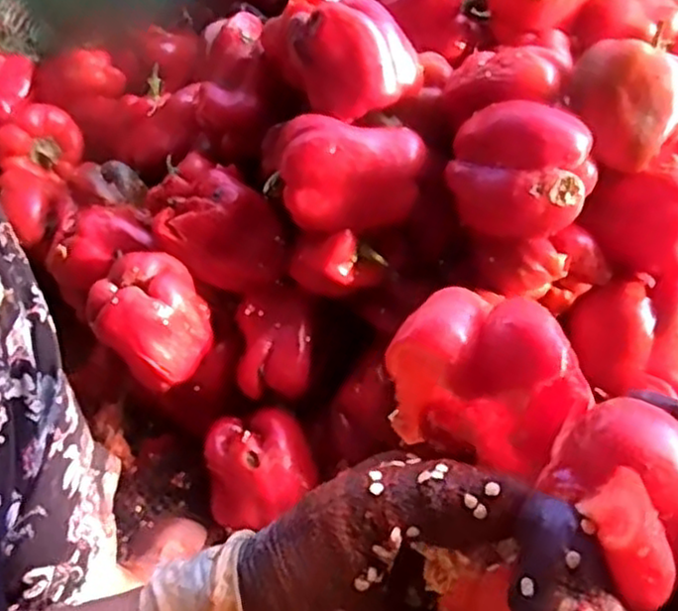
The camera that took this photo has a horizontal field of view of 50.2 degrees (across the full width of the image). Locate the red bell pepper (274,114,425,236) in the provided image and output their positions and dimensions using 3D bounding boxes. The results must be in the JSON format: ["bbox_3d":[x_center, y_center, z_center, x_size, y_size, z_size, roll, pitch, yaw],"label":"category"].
[{"bbox_3d":[0.008,-0.101,0.556,0.110,0.069,0.066,3,60,3],"label":"red bell pepper"}]

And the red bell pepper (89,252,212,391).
[{"bbox_3d":[-0.159,0.008,0.615,0.097,0.067,0.089,35,66,20],"label":"red bell pepper"}]

